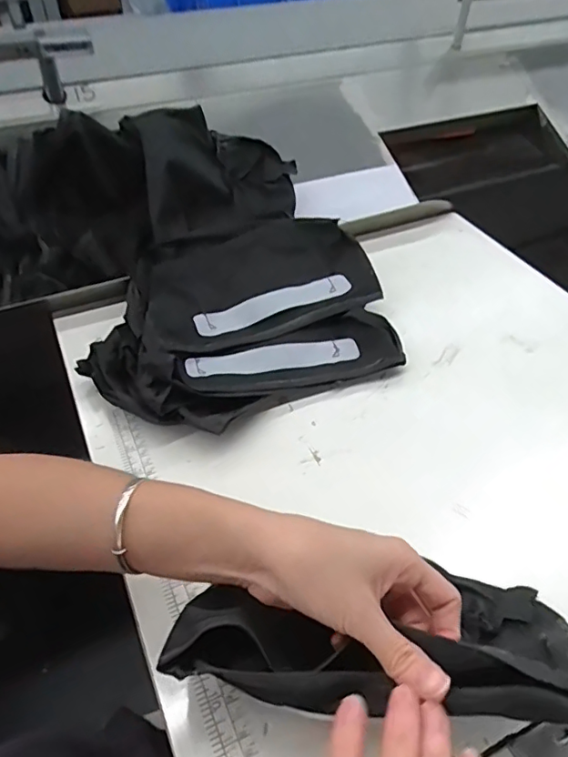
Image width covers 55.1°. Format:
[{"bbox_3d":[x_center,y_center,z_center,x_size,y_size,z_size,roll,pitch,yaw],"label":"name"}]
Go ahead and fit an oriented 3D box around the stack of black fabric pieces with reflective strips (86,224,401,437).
[{"bbox_3d":[-0.041,-0.065,0.512,0.287,0.057,0.223,-23,50,-21],"label":"stack of black fabric pieces with reflective strips"}]

